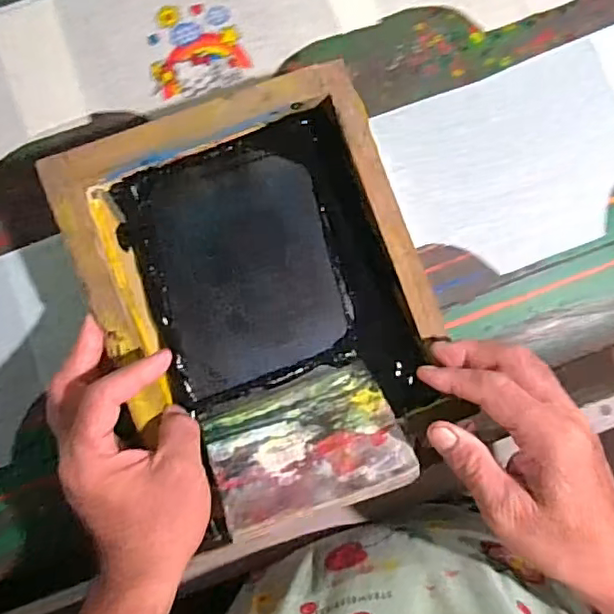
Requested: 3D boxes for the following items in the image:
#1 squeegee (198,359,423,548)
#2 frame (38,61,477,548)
[{"bbox_3d":[-0.003,0.089,0.404,0.124,0.007,0.109,-21,49,-4],"label":"squeegee"},{"bbox_3d":[-0.028,-0.004,0.421,0.219,0.074,0.274,-20,85,-2],"label":"frame"}]

